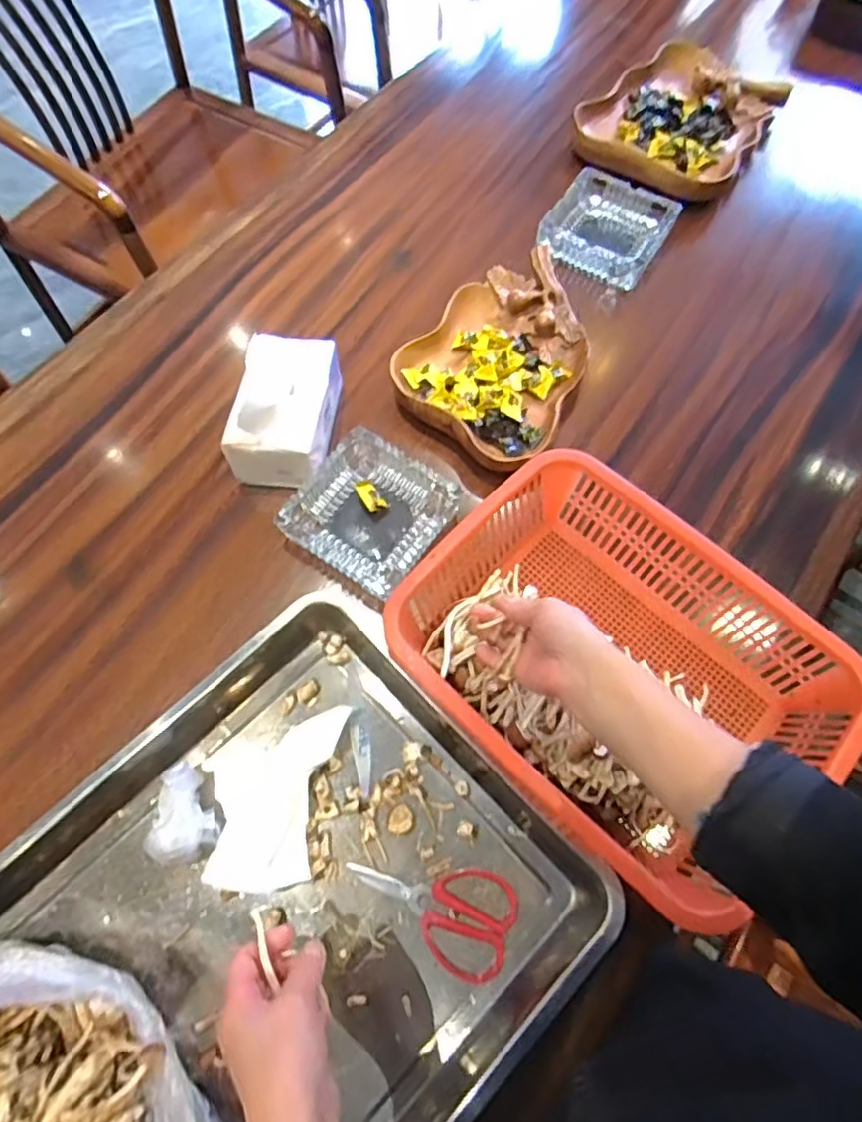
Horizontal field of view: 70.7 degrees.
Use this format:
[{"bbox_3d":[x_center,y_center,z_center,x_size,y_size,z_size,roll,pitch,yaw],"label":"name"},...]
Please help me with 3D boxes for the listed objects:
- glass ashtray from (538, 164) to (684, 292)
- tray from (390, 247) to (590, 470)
[{"bbox_3d":[0.243,-0.458,0.846,0.157,0.049,0.156,27,68,9],"label":"glass ashtray"},{"bbox_3d":[0.102,-0.244,0.742,0.208,0.049,0.281,40,71,14],"label":"tray"}]

